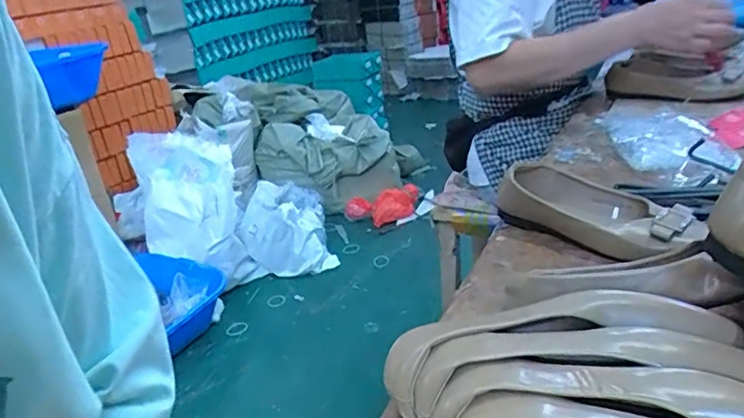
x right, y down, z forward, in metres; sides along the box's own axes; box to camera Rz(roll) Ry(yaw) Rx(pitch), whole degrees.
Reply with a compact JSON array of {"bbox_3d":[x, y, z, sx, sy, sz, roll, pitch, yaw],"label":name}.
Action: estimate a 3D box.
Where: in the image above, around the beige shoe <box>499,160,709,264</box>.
[{"bbox_3d":[0.238,-0.001,0.587,0.085,0.050,0.206,-21,27,-28],"label":"beige shoe"}]

